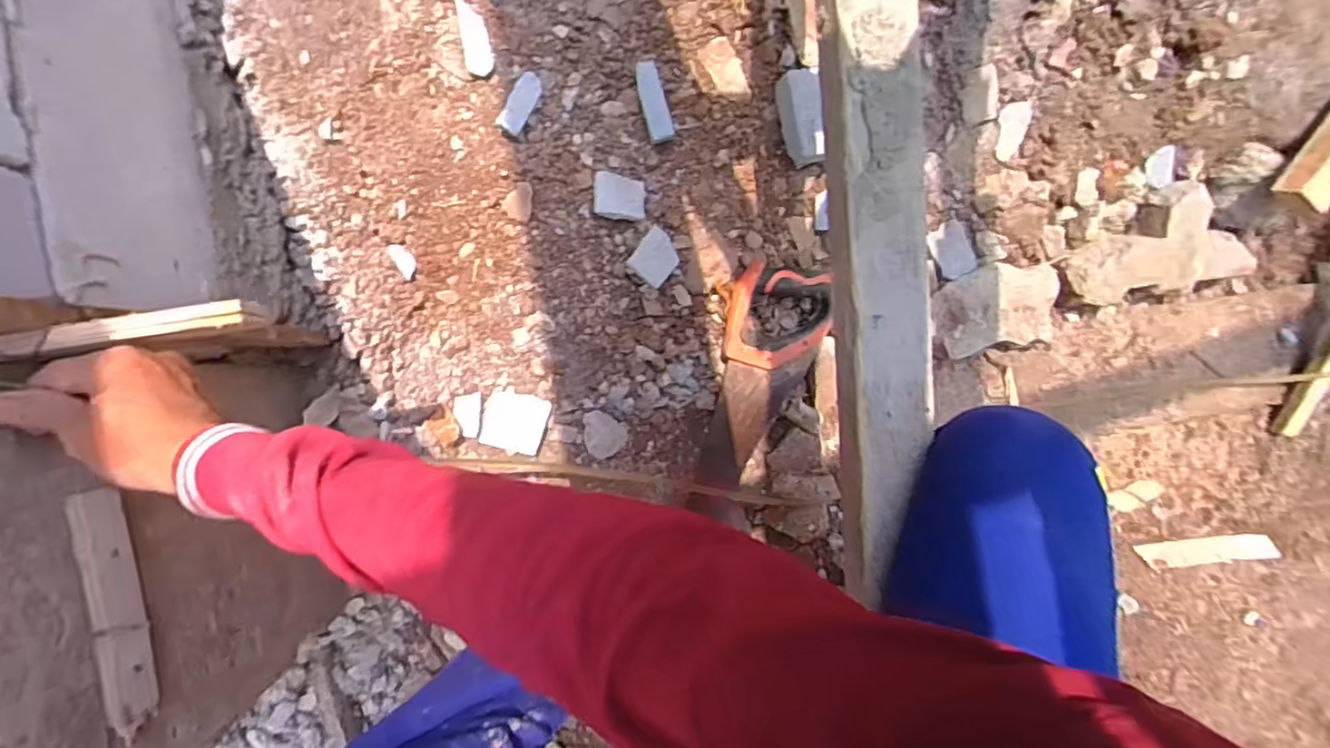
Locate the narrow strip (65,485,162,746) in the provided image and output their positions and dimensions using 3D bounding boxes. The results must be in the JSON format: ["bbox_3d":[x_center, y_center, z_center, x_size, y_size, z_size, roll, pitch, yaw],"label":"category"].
[{"bbox_3d":[-0.361,0.155,0.417,0.016,0.029,0.157,-9,93,-8],"label":"narrow strip"}]

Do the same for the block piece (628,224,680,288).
[{"bbox_3d":[-0.010,-0.140,0.759,0.050,0.015,0.063,37,86,-7],"label":"block piece"}]

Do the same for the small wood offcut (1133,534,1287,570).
[{"bbox_3d":[0.746,0.242,0.868,0.170,0.016,0.040,-7,92,9],"label":"small wood offcut"}]

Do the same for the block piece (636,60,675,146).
[{"bbox_3d":[-0.012,-0.312,0.730,0.028,0.015,0.088,-20,114,-7],"label":"block piece"}]

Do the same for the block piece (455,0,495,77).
[{"bbox_3d":[-0.201,-0.357,0.672,0.029,0.012,0.073,-9,92,-8],"label":"block piece"}]

